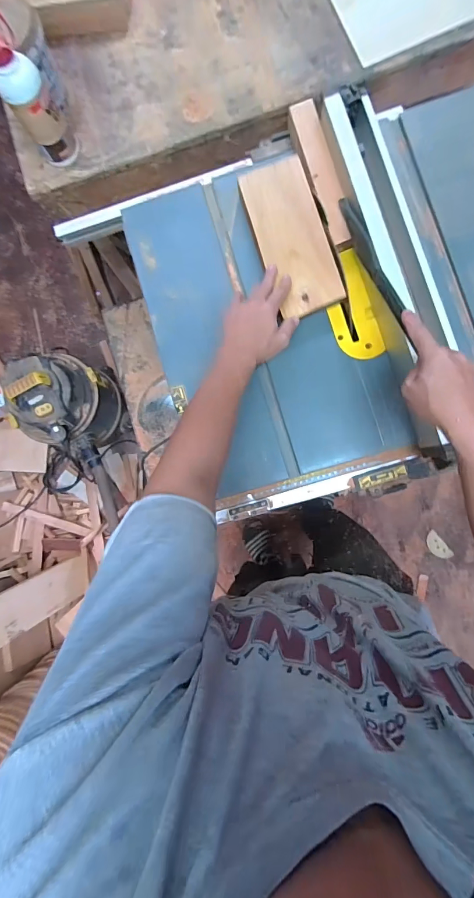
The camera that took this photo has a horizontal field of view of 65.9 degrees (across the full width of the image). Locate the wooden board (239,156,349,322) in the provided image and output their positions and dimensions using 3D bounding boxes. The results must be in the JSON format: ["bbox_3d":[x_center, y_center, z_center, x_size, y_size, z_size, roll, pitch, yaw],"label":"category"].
[{"bbox_3d":[0.090,-0.352,0.604,0.111,0.011,0.267,-20,84,3],"label":"wooden board"}]

